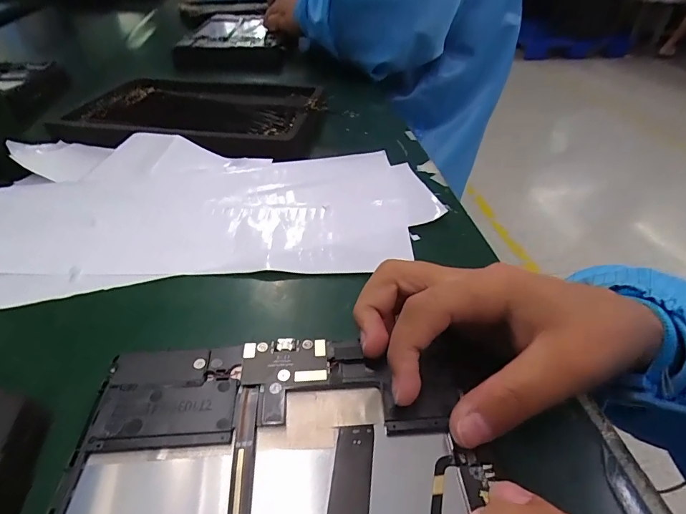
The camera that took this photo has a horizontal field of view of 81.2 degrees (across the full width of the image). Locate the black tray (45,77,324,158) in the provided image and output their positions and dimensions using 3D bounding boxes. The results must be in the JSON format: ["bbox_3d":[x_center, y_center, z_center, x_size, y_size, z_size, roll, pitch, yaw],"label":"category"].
[{"bbox_3d":[-0.155,-0.158,0.414,0.257,0.019,0.163,8,40,7],"label":"black tray"}]

